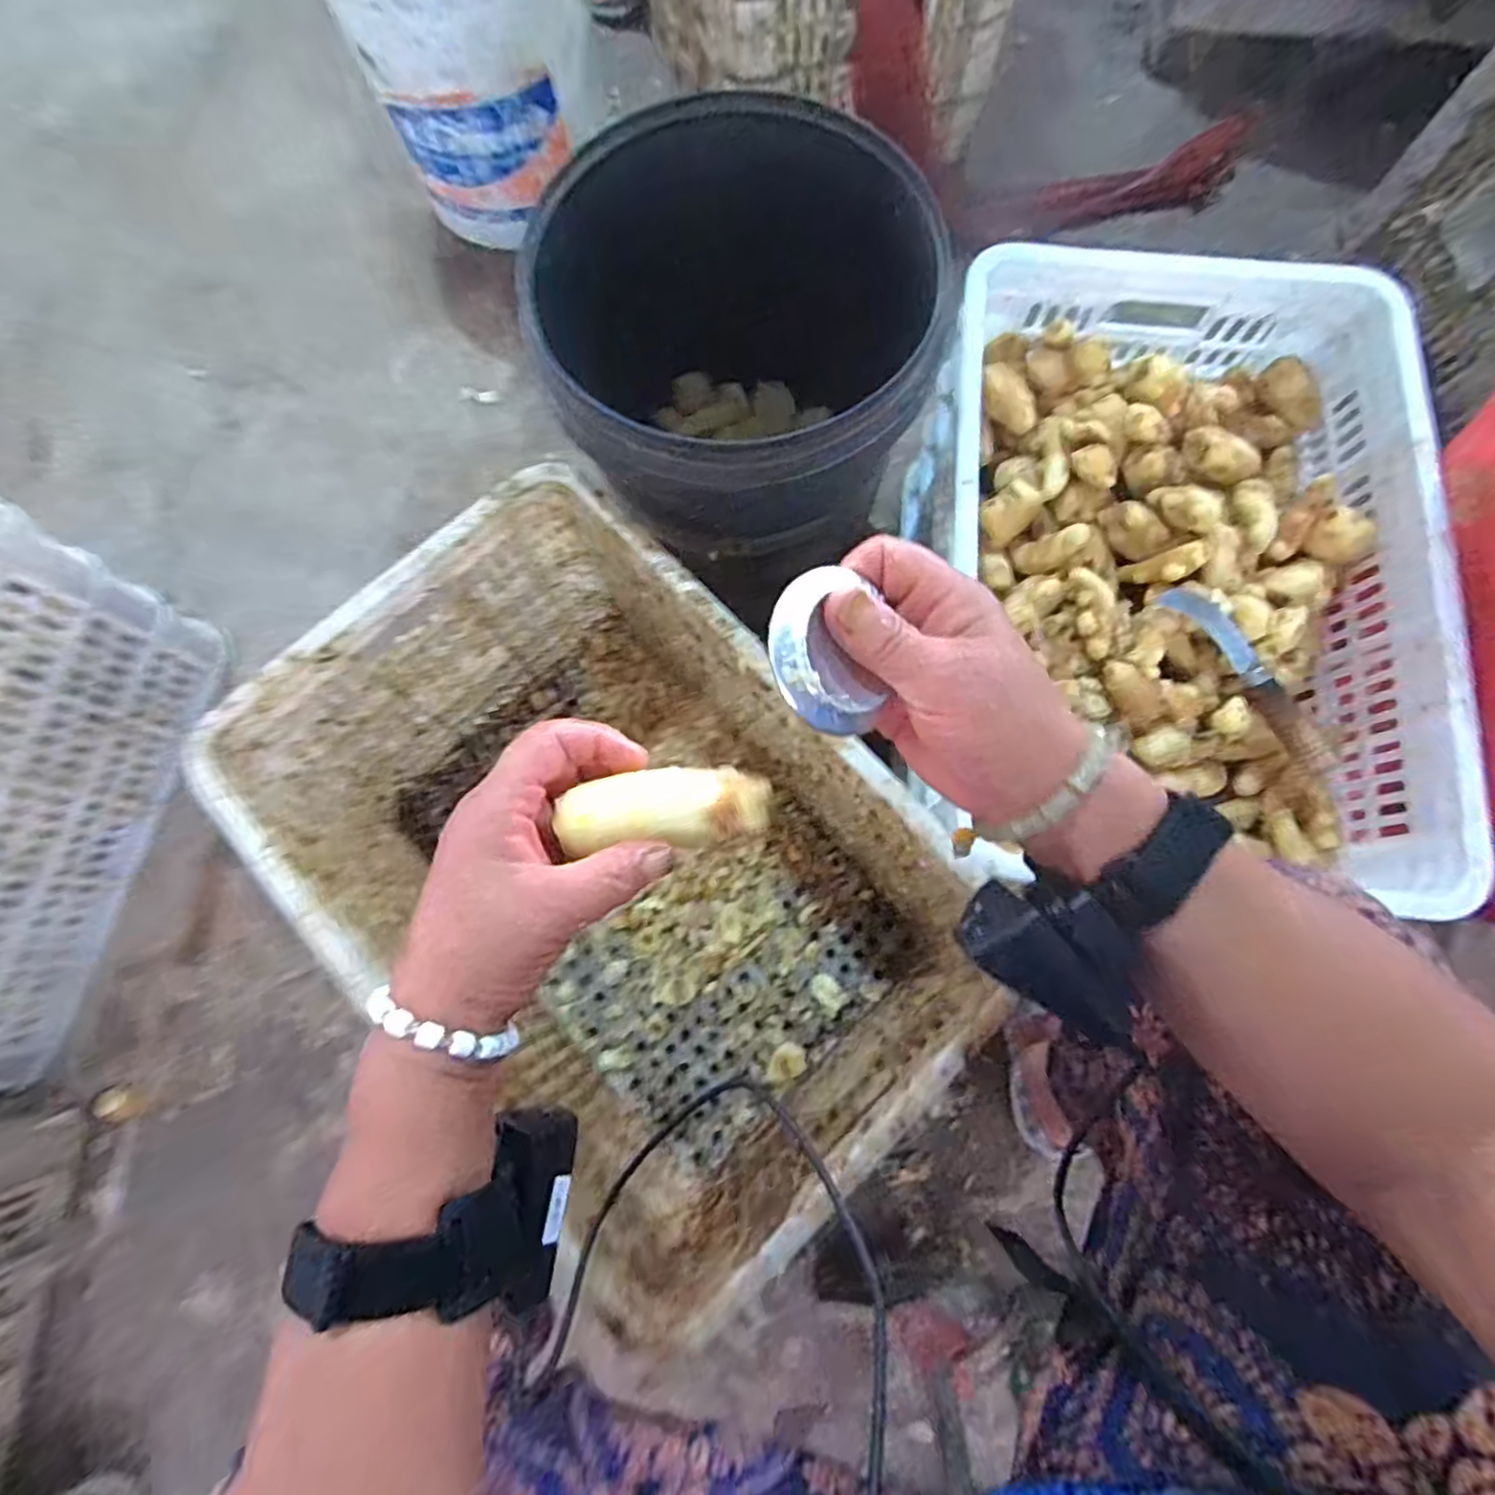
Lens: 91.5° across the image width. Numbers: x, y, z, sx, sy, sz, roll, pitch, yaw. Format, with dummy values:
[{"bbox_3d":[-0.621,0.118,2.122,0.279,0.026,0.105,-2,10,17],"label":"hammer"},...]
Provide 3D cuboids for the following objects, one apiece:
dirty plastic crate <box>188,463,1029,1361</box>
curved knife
[{"bbox_3d":[-0.098,0.096,0.628,0.352,0.280,0.519,-43,80,-8],"label":"dirty plastic crate"},{"bbox_3d":[0.394,-0.054,0.568,0.023,0.039,0.182,-37,79,-9],"label":"curved knife"}]

